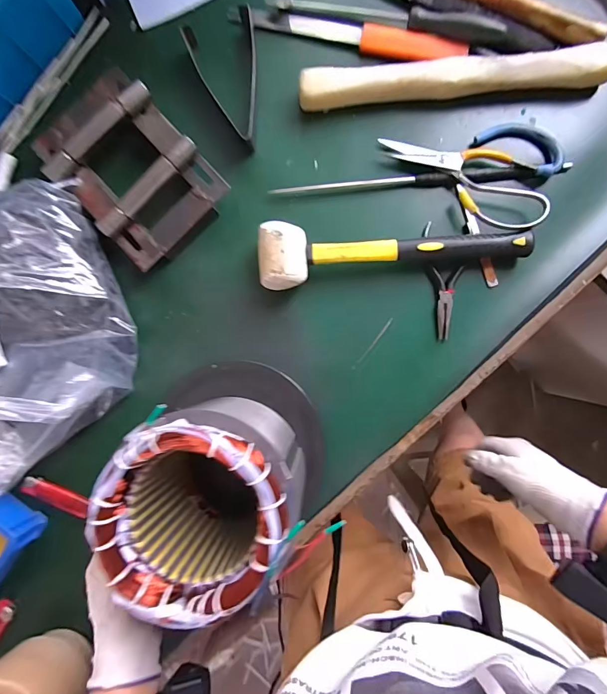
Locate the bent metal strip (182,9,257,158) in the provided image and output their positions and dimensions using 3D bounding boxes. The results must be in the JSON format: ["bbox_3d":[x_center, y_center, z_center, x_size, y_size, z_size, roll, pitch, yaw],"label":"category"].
[{"bbox_3d":[-0.078,-0.294,0.425,0.076,0.031,0.143,-16,90,3],"label":"bent metal strip"}]

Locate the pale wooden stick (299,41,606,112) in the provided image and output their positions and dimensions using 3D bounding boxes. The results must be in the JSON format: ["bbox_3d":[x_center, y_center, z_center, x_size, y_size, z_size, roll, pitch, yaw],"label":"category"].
[{"bbox_3d":[0.155,-0.284,0.401,0.312,0.031,0.040,-4,90,3],"label":"pale wooden stick"}]

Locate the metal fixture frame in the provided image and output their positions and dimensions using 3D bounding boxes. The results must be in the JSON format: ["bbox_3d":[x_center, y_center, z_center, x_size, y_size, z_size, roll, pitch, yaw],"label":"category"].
[{"bbox_3d":[-0.192,-0.197,0.423,0.132,0.048,0.192,-43,88,3],"label":"metal fixture frame"}]

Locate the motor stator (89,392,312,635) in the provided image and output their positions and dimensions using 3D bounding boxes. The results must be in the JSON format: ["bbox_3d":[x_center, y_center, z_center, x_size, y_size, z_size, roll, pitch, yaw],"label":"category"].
[{"bbox_3d":[-0.077,0.120,0.336,0.143,0.146,0.133,0,90,1],"label":"motor stator"}]

